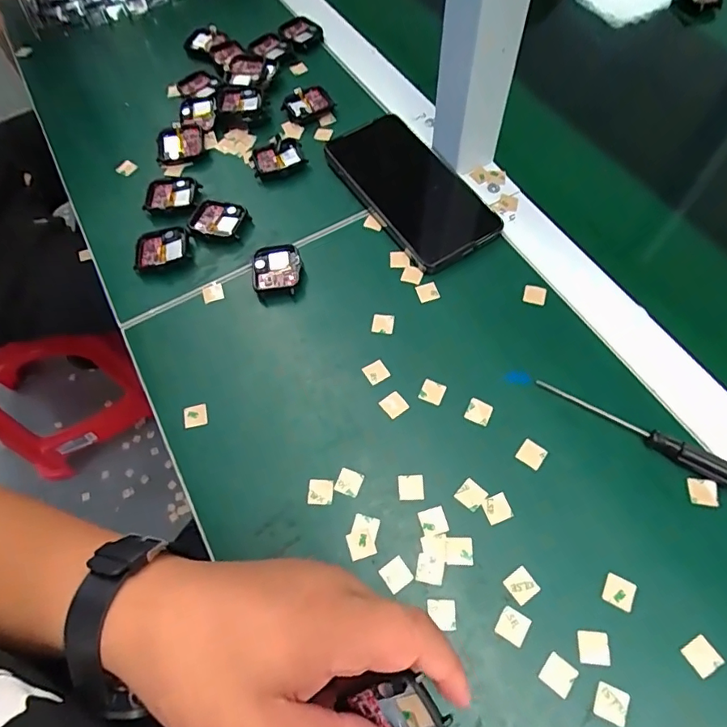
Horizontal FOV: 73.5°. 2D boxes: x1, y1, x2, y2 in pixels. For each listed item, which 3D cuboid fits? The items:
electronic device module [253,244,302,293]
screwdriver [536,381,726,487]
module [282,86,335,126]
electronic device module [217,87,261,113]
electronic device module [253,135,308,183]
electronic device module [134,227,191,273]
[{"bbox_3d":[-0.069,-0.075,0.385,0.038,0.012,0.041,-6,63,0],"label":"electronic device module"},{"bbox_3d":[0.175,0.043,0.308,0.131,0.012,0.012,30,68,17],"label":"screwdriver"},{"bbox_3d":[-0.053,-0.251,0.471,0.048,0.012,0.038,-25,64,-9],"label":"module"},{"bbox_3d":[-0.119,-0.252,0.463,0.041,0.006,0.036,-5,63,1],"label":"electronic device module"},{"bbox_3d":[-0.077,-0.186,0.441,0.047,0.009,0.043,-21,63,-7],"label":"electronic device module"},{"bbox_3d":[-0.165,-0.092,0.400,0.044,0.011,0.037,-8,63,-1],"label":"electronic device module"}]

